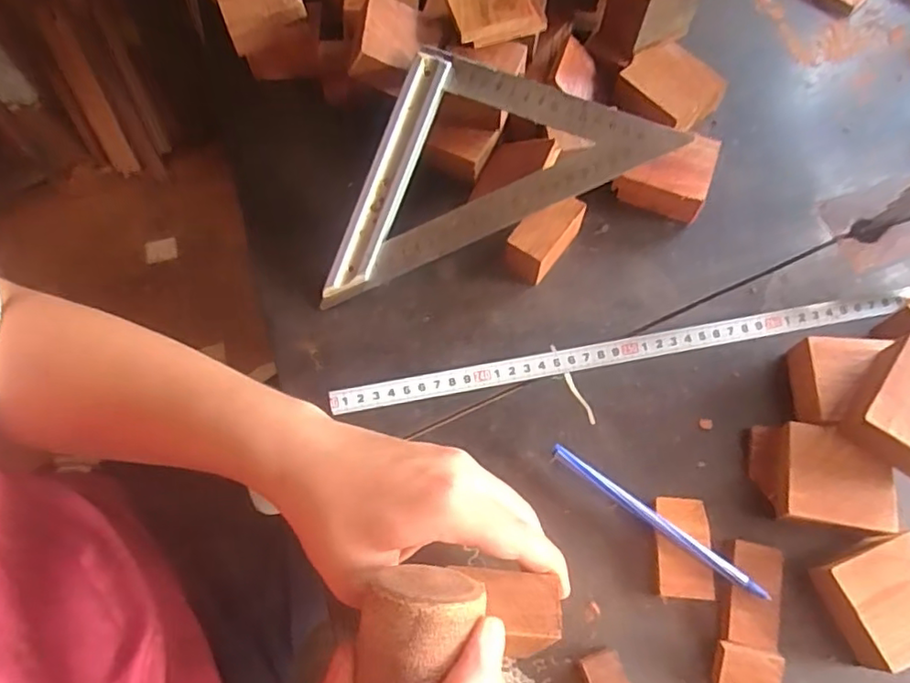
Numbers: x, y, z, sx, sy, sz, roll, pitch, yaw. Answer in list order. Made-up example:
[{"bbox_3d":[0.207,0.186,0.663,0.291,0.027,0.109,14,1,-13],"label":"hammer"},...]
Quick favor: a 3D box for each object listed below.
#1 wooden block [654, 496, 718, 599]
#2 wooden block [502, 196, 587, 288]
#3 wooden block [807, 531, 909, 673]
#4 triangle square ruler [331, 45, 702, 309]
[{"bbox_3d":[0.131,0.119,0.354,0.031,0.013,0.054,3,68,2],"label":"wooden block"},{"bbox_3d":[0.060,-0.071,0.415,0.030,0.037,0.053,41,74,15],"label":"wooden block"},{"bbox_3d":[0.232,0.140,0.334,0.061,0.029,0.057,-20,69,-7],"label":"wooden block"},{"bbox_3d":[0.008,-0.131,0.411,0.245,0.018,0.124,-23,87,4],"label":"triangle square ruler"}]

